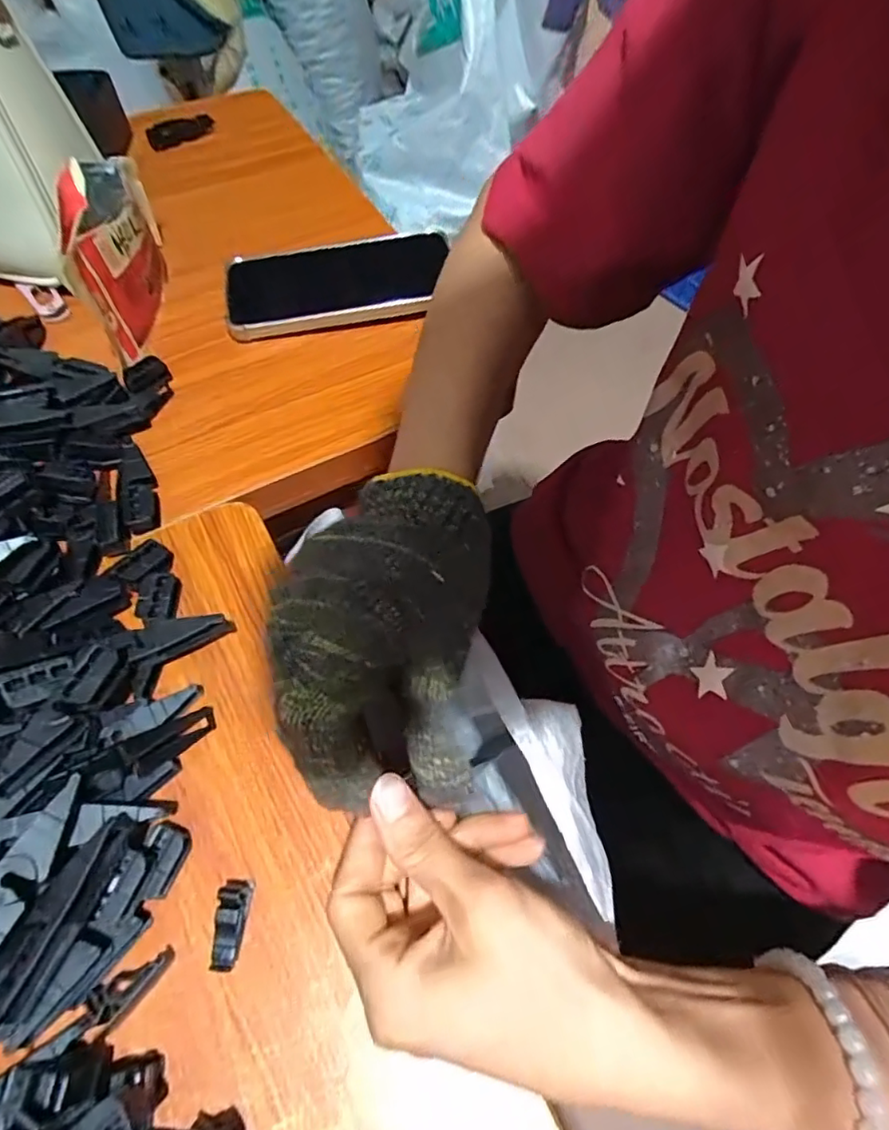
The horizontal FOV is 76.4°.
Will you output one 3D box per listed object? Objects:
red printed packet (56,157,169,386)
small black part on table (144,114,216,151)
[{"bbox_3d":[-0.224,-0.214,0.389,0.043,0.079,0.155,-12,61,-9],"label":"red printed packet"},{"bbox_3d":[-0.258,-0.428,0.554,0.025,0.013,0.069,40,65,18],"label":"small black part on table"}]

